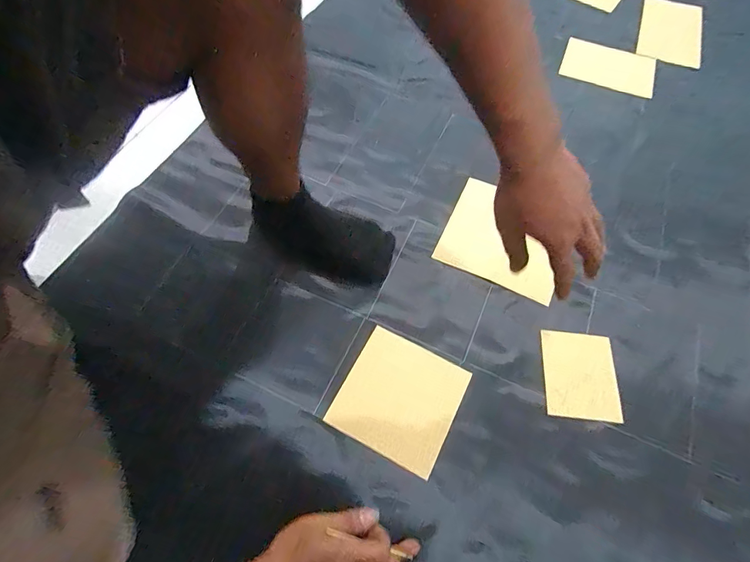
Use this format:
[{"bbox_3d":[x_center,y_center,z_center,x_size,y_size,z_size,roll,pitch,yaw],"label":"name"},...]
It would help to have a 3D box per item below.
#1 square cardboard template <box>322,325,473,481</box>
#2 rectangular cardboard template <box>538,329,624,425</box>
[{"bbox_3d":[0.033,0.155,0.523,0.148,0.011,0.149,26,65,11],"label":"square cardboard template"},{"bbox_3d":[0.284,0.130,0.542,0.092,0.005,0.118,4,61,6],"label":"rectangular cardboard template"}]

